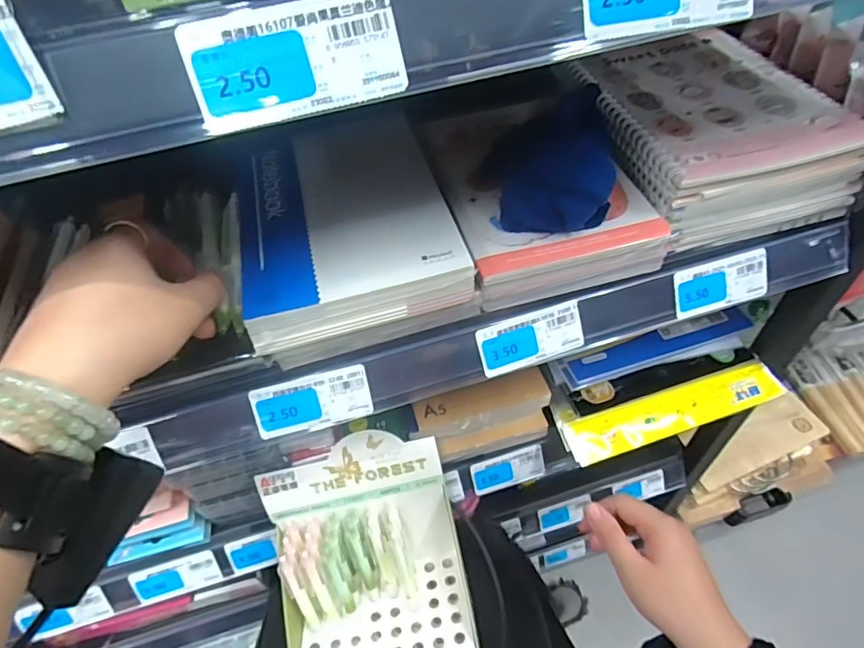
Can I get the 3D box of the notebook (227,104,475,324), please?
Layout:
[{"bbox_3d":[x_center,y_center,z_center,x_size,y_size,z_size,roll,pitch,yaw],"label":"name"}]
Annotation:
[{"bbox_3d":[-0.071,-0.098,0.391,0.146,0.010,0.216,-14,52,-6],"label":"notebook"}]

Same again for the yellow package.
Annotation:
[{"bbox_3d":[0.248,0.089,0.538,0.228,0.016,0.046,-17,52,-9],"label":"yellow package"}]

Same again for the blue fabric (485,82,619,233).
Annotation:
[{"bbox_3d":[0.089,-0.130,0.386,0.088,0.056,0.136,6,52,10],"label":"blue fabric"}]

